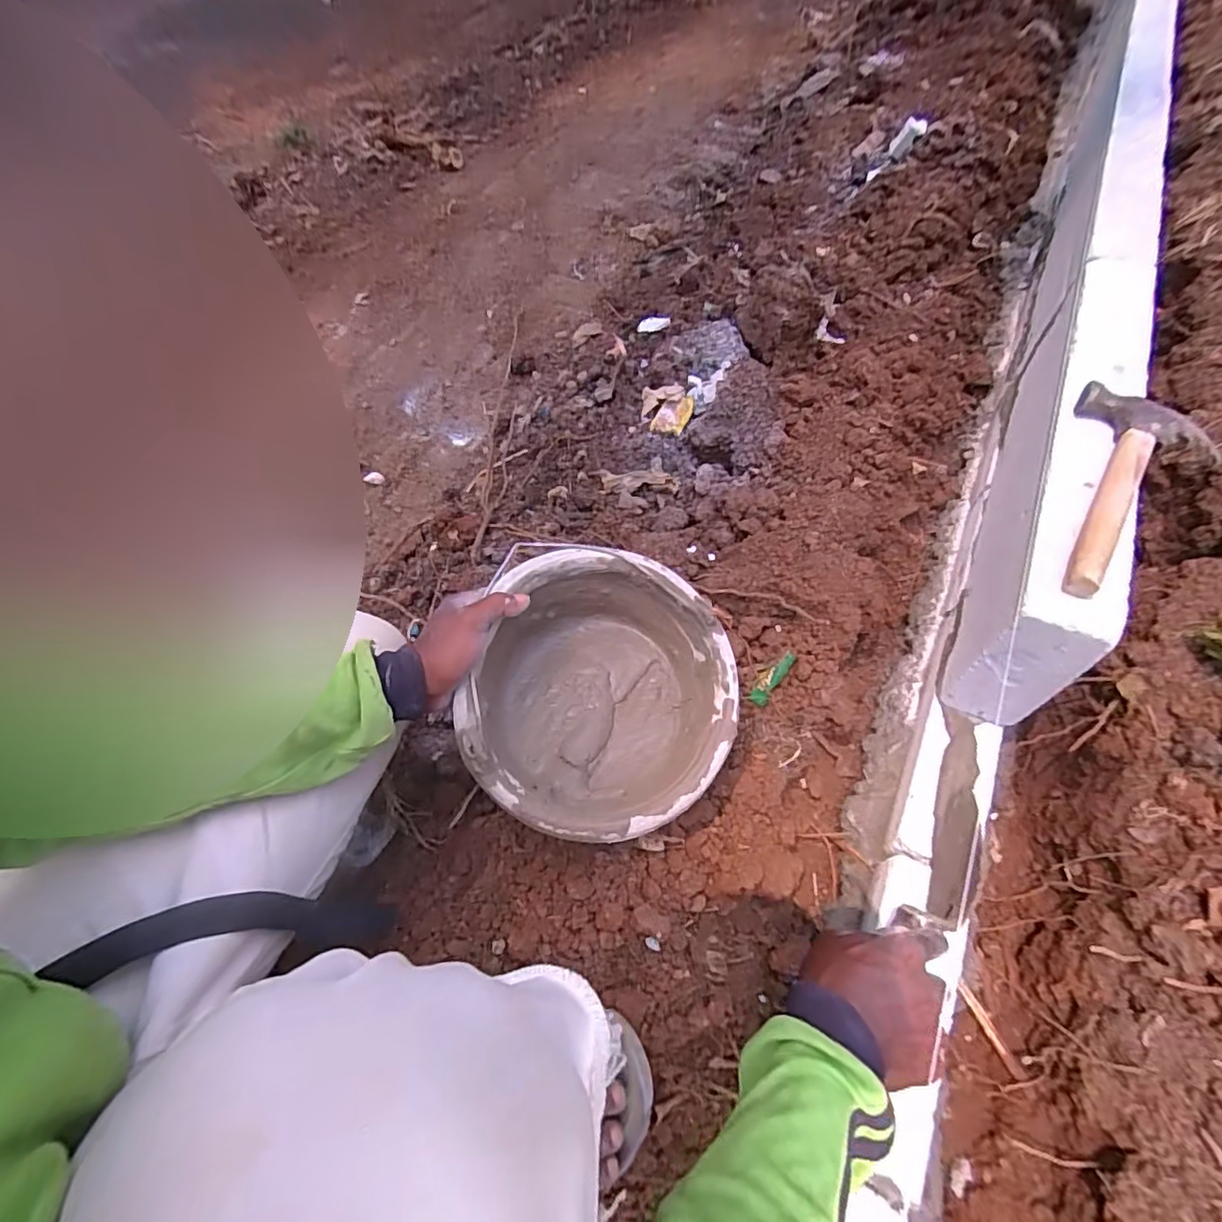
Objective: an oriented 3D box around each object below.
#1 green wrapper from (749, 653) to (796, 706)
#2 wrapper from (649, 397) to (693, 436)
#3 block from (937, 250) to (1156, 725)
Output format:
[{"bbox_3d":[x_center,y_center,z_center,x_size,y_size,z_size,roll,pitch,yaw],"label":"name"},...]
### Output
[{"bbox_3d":[0.187,0.078,0.661,0.025,0.010,0.073,37,81,24],"label":"green wrapper"},{"bbox_3d":[0.108,-0.345,1.006,0.055,0.021,0.081,17,61,14],"label":"wrapper"},{"bbox_3d":[0.552,-0.197,0.709,0.079,0.227,0.691,23,62,17],"label":"block"}]

